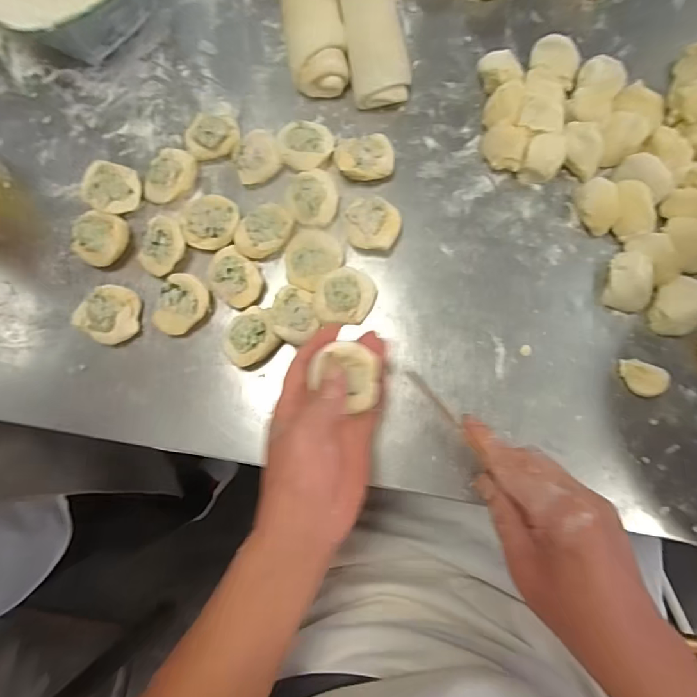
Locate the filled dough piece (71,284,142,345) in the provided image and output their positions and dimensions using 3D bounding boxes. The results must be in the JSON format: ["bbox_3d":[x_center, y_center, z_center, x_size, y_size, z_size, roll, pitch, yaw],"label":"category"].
[{"bbox_3d":[-0.230,-0.033,0.453,0.051,0.030,0.056,32,85,7],"label":"filled dough piece"}]

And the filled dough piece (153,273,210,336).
[{"bbox_3d":[-0.160,-0.041,0.451,0.046,0.023,0.057,21,84,6],"label":"filled dough piece"}]

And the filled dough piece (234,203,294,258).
[{"bbox_3d":[-0.083,-0.115,0.459,0.044,0.026,0.059,44,87,8],"label":"filled dough piece"}]

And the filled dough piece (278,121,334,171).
[{"bbox_3d":[-0.042,-0.203,0.471,0.054,0.026,0.052,0,82,3],"label":"filled dough piece"}]

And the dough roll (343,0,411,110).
[{"bbox_3d":[0.025,-0.342,0.478,0.058,0.046,0.193,-7,82,2],"label":"dough roll"}]

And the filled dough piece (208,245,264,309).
[{"bbox_3d":[-0.110,-0.069,0.450,0.058,0.024,0.044,40,86,8],"label":"filled dough piece"}]

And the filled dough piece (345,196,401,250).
[{"bbox_3d":[0.024,-0.119,0.450,0.050,0.026,0.047,0,82,3],"label":"filled dough piece"}]

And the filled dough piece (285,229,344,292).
[{"bbox_3d":[-0.037,-0.088,0.449,0.057,0.026,0.051,-44,82,-3],"label":"filled dough piece"}]

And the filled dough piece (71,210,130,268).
[{"bbox_3d":[-0.248,-0.110,0.467,0.046,0.031,0.052,31,85,7],"label":"filled dough piece"}]

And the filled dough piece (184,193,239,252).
[{"bbox_3d":[-0.136,-0.123,0.463,0.054,0.026,0.051,9,83,5],"label":"filled dough piece"}]

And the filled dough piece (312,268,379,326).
[{"bbox_3d":[-0.004,-0.047,0.442,0.059,0.036,0.048,-40,82,-3],"label":"filled dough piece"}]

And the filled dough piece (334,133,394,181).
[{"bbox_3d":[0.016,-0.190,0.467,0.057,0.026,0.046,-3,82,3],"label":"filled dough piece"}]

